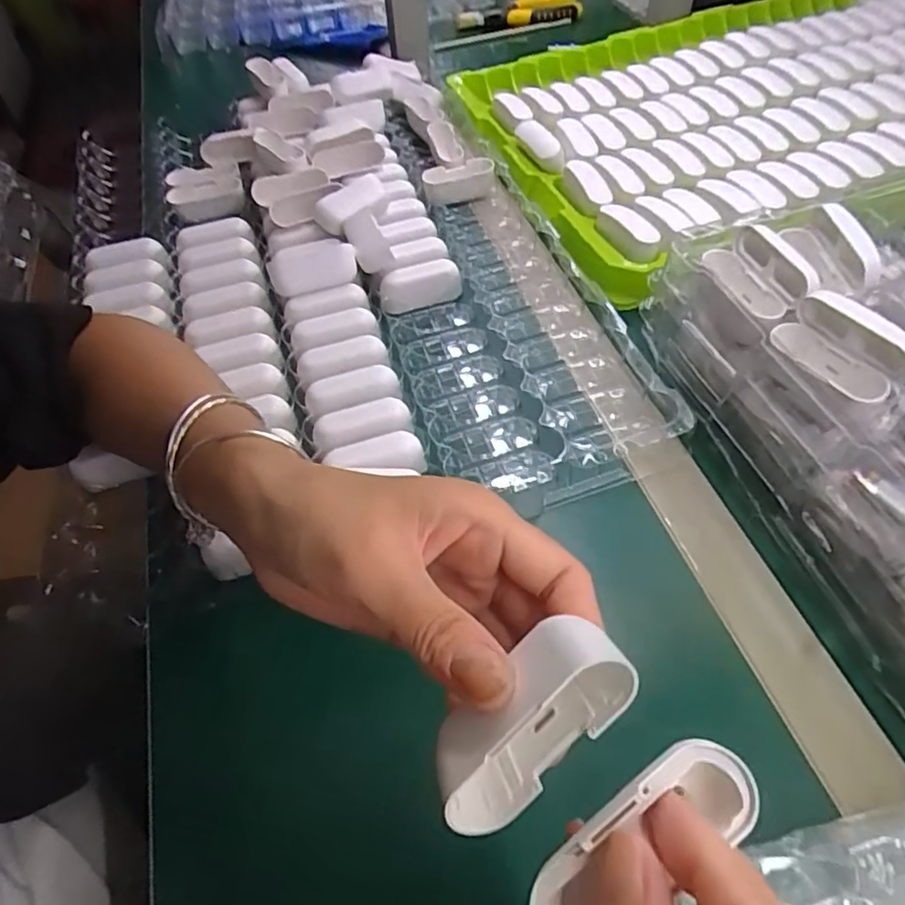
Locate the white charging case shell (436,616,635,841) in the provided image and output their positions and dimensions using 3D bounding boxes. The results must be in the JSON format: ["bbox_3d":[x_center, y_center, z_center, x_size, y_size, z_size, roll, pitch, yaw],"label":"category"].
[{"bbox_3d":[0.021,0.076,0.171,0.030,0.027,0.067,43,100,29],"label":"white charging case shell"}]

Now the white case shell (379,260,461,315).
[{"bbox_3d":[-0.025,-0.128,0.471,0.065,0.027,0.022,-22,56,-10],"label":"white case shell"}]

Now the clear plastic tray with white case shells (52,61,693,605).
[{"bbox_3d":[-0.105,-0.171,0.497,0.379,0.043,0.548,-16,55,-6],"label":"clear plastic tray with white case shells"}]

